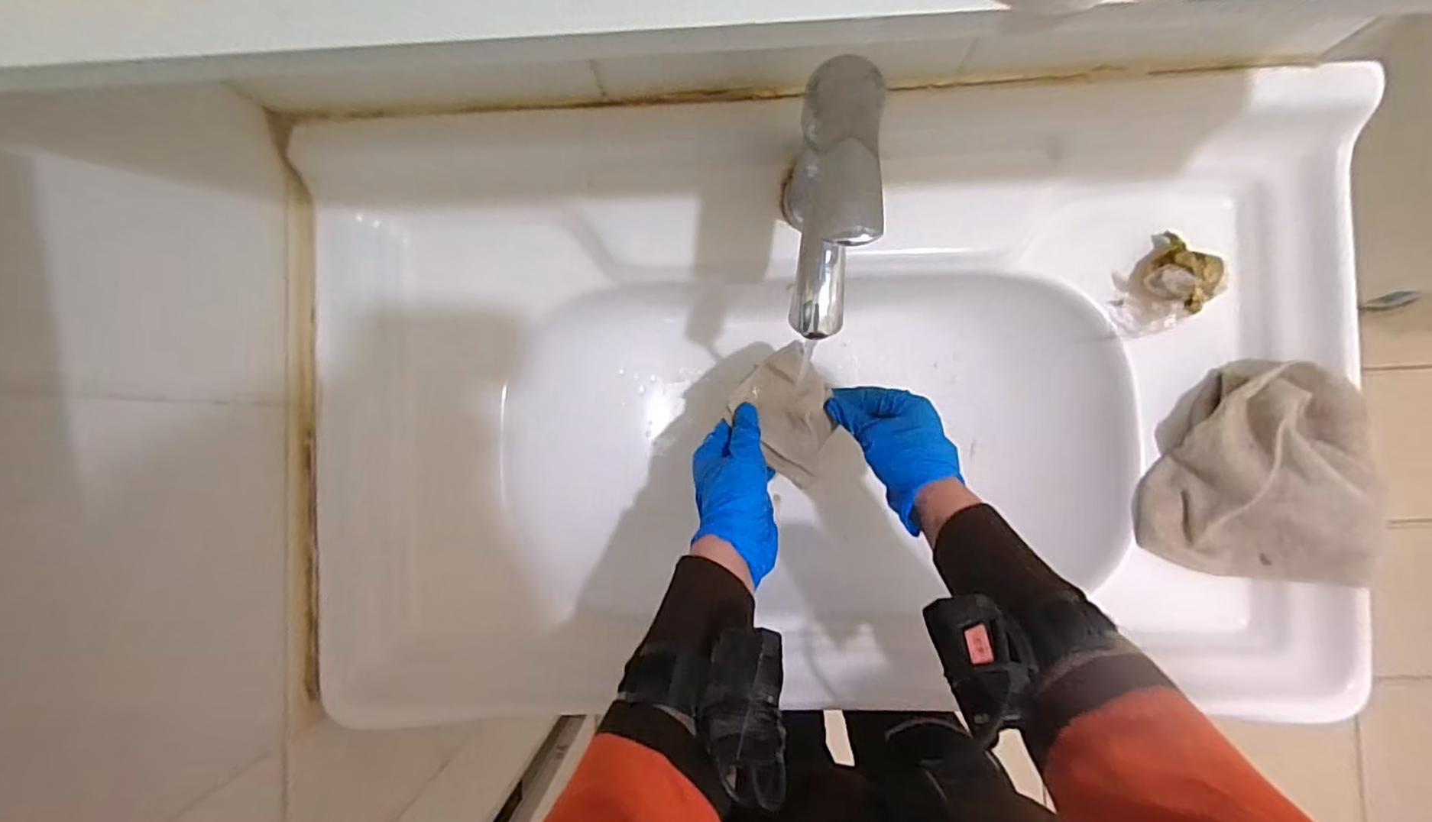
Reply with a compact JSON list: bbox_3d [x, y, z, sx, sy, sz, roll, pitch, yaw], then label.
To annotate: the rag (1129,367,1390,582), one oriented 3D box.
[{"bbox_3d":[0.428,0.049,0.477,0.133,0.060,0.166,17,89,3],"label":"rag"}]

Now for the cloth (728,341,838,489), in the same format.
[{"bbox_3d":[0.068,0.005,0.528,0.076,0.046,0.104,-38,87,1],"label":"cloth"}]

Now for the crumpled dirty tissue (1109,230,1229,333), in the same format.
[{"bbox_3d":[0.356,-0.100,0.488,0.073,0.049,0.057,-38,87,1],"label":"crumpled dirty tissue"}]

